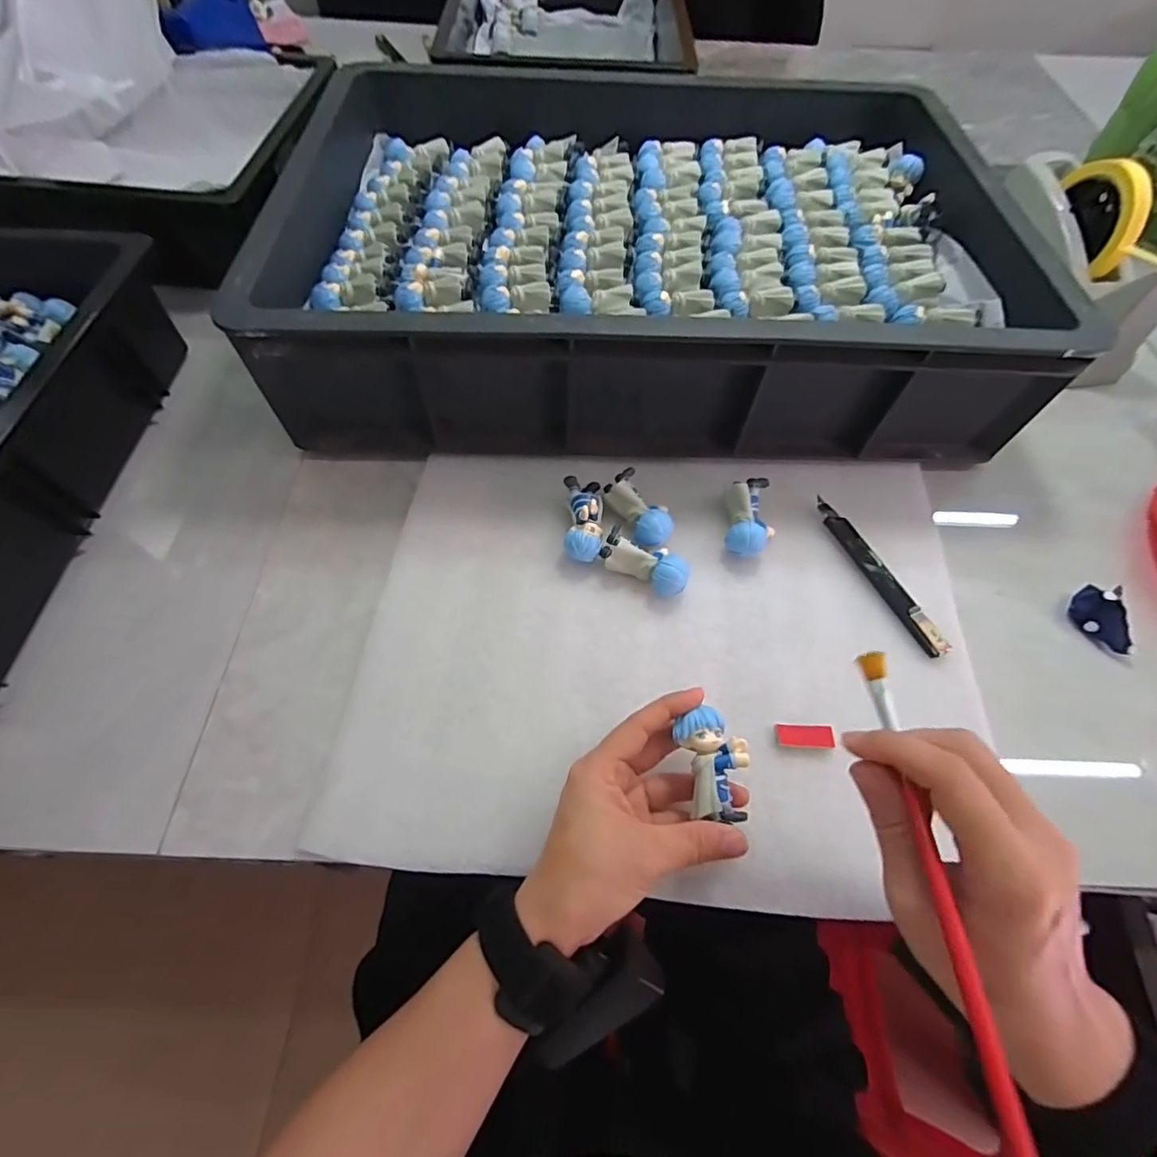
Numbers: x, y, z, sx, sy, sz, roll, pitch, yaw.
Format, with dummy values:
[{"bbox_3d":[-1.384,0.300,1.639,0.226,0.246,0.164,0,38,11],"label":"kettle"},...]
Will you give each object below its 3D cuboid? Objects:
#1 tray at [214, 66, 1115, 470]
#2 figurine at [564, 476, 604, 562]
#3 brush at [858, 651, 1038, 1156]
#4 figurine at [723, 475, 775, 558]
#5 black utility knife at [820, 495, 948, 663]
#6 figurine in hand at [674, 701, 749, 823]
[{"bbox_3d":[0.063,-0.301,0.482,0.573,0.123,0.401,0,60,0],"label":"tray"},{"bbox_3d":[0.004,-0.044,0.387,0.027,0.031,0.067,0,60,0],"label":"figurine"},{"bbox_3d":[0.134,0.104,0.199,0.008,0.009,0.167,2,56,0],"label":"brush"},{"bbox_3d":[0.129,-0.045,0.397,0.035,0.024,0.066,6,60,3],"label":"figurine"},{"bbox_3d":[0.218,-0.005,0.386,0.016,0.007,0.136,-22,63,-13],"label":"black utility knife"},{"bbox_3d":[0.073,0.100,0.284,0.034,0.025,0.055,-9,61,-6],"label":"figurine in hand"}]

